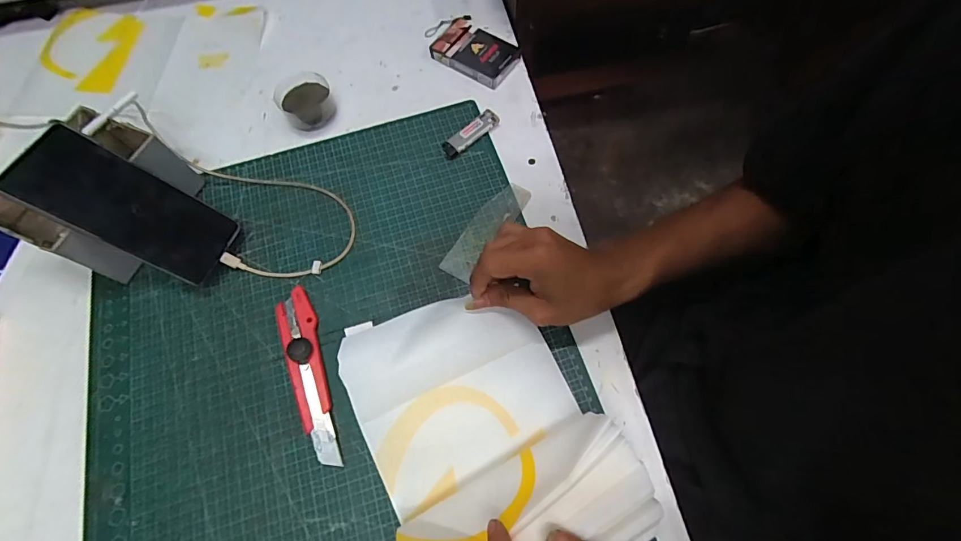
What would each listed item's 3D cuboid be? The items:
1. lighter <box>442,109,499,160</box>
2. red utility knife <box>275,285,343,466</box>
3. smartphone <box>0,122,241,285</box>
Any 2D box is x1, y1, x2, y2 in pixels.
[{"bbox_3d":[-0.011,-0.157,0.485,0.078,0.010,0.022,-40,71,-13],"label":"lighter"},{"bbox_3d":[-0.160,0.093,0.386,0.030,0.020,0.164,-18,68,-4],"label":"red utility knife"},{"bbox_3d":[-0.321,-0.058,0.391,0.162,0.008,0.076,35,74,-28],"label":"smartphone"}]

